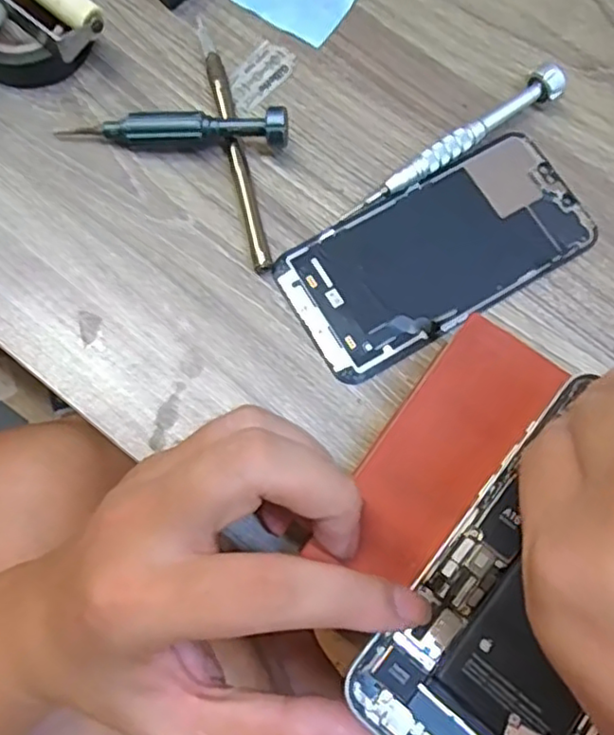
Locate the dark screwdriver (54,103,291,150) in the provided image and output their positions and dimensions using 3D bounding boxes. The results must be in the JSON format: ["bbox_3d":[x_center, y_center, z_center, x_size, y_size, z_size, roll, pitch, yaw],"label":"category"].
[{"bbox_3d":[-0.060,-0.108,0.295,0.104,0.023,0.013,3,75,-1],"label":"dark screwdriver"}]

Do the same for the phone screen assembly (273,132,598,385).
[{"bbox_3d":[0.060,-0.053,0.296,0.141,0.007,0.067,-31,79,-9],"label":"phone screen assembly"}]

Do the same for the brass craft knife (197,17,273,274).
[{"bbox_3d":[-0.034,-0.106,0.303,0.009,0.010,0.132,-13,76,-5],"label":"brass craft knife"}]

